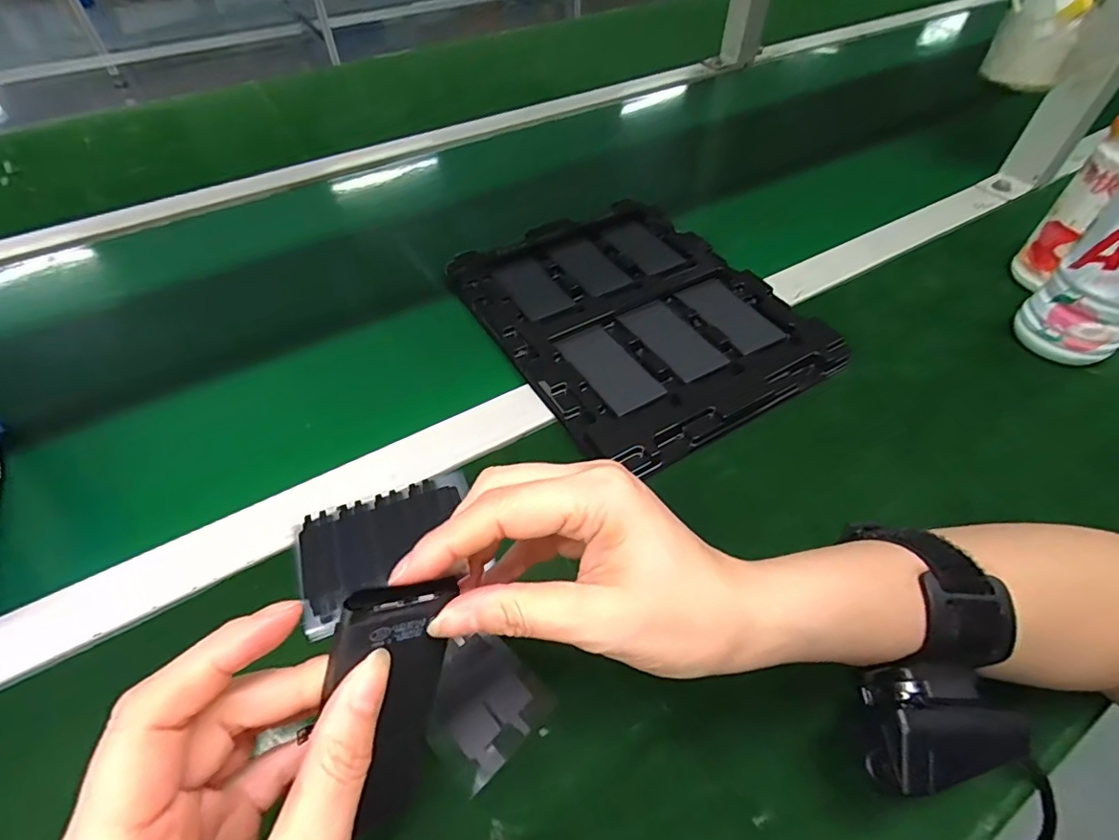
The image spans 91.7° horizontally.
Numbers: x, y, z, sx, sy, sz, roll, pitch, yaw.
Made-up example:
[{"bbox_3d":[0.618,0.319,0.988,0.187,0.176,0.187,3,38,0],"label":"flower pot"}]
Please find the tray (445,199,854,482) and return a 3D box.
[{"bbox_3d":[0.061,-0.093,0.455,0.225,0.022,0.281,-24,52,-18],"label":"tray"}]

